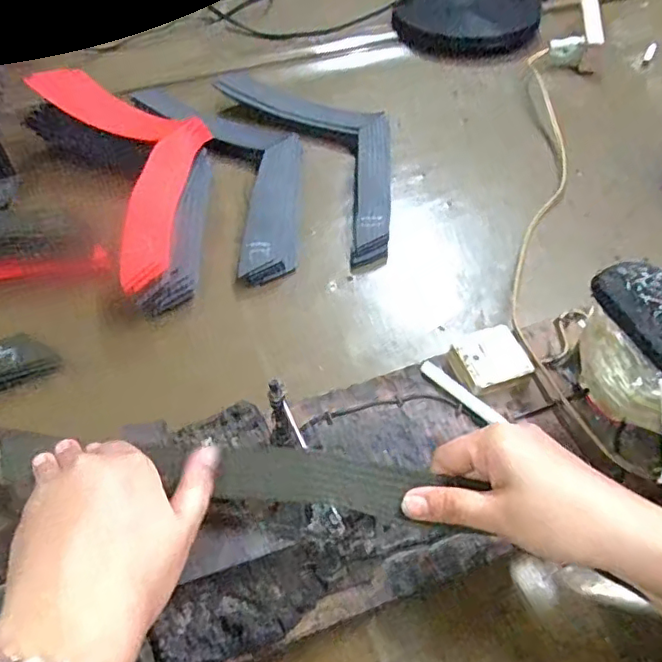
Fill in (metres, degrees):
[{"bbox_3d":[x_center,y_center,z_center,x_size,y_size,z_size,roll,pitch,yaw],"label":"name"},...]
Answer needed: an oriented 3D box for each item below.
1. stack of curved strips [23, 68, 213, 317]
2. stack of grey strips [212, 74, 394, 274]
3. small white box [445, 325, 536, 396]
[{"bbox_3d":[-0.194,-0.171,0.592,0.146,0.076,0.328,-27,58,-18],"label":"stack of curved strips"},{"bbox_3d":[-0.003,-0.223,0.670,0.138,0.030,0.372,-23,53,-17],"label":"stack of grey strips"},{"bbox_3d":[0.118,0.021,0.435,0.052,0.019,0.048,-12,50,-9],"label":"small white box"}]

